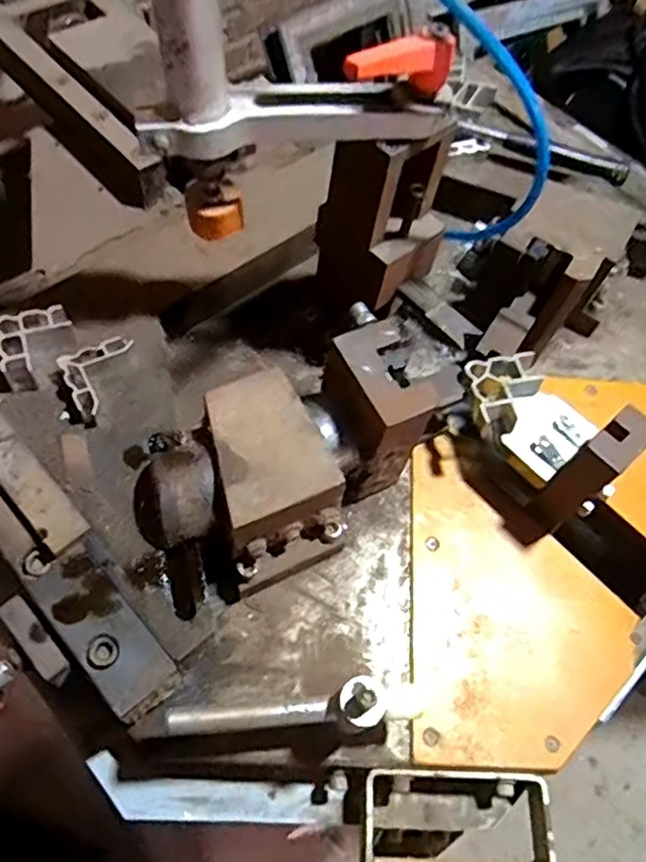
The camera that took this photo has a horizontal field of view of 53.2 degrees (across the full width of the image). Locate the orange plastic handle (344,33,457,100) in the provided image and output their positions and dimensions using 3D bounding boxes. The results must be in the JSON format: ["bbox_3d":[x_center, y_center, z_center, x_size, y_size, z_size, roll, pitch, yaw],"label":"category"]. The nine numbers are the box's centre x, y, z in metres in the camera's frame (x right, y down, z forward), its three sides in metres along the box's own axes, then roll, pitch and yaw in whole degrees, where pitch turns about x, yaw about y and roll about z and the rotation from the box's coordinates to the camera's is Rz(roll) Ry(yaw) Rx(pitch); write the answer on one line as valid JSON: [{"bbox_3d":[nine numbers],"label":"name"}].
[{"bbox_3d":[0.043,-0.211,0.372,0.016,0.034,0.111,37,41,18],"label":"orange plastic handle"}]

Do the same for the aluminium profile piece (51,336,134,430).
[{"bbox_3d":[-0.186,-0.043,0.502,0.048,0.022,0.072,20,61,3],"label":"aluminium profile piece"}]

